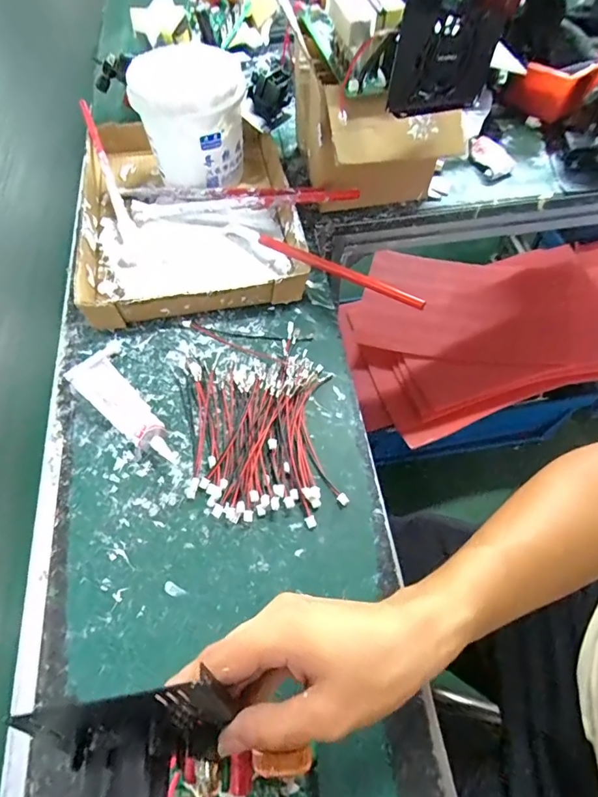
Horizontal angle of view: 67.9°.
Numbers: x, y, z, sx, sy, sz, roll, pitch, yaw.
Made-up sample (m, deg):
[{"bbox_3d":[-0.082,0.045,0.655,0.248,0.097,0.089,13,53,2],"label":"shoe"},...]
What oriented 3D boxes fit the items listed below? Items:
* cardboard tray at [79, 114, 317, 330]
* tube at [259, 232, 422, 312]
[{"bbox_3d":[-0.133,-0.235,0.528,0.241,0.038,0.325,-10,62,-4],"label":"cardboard tray"},{"bbox_3d":[0.034,-0.131,0.442,0.204,0.016,0.010,33,67,31],"label":"tube"}]

